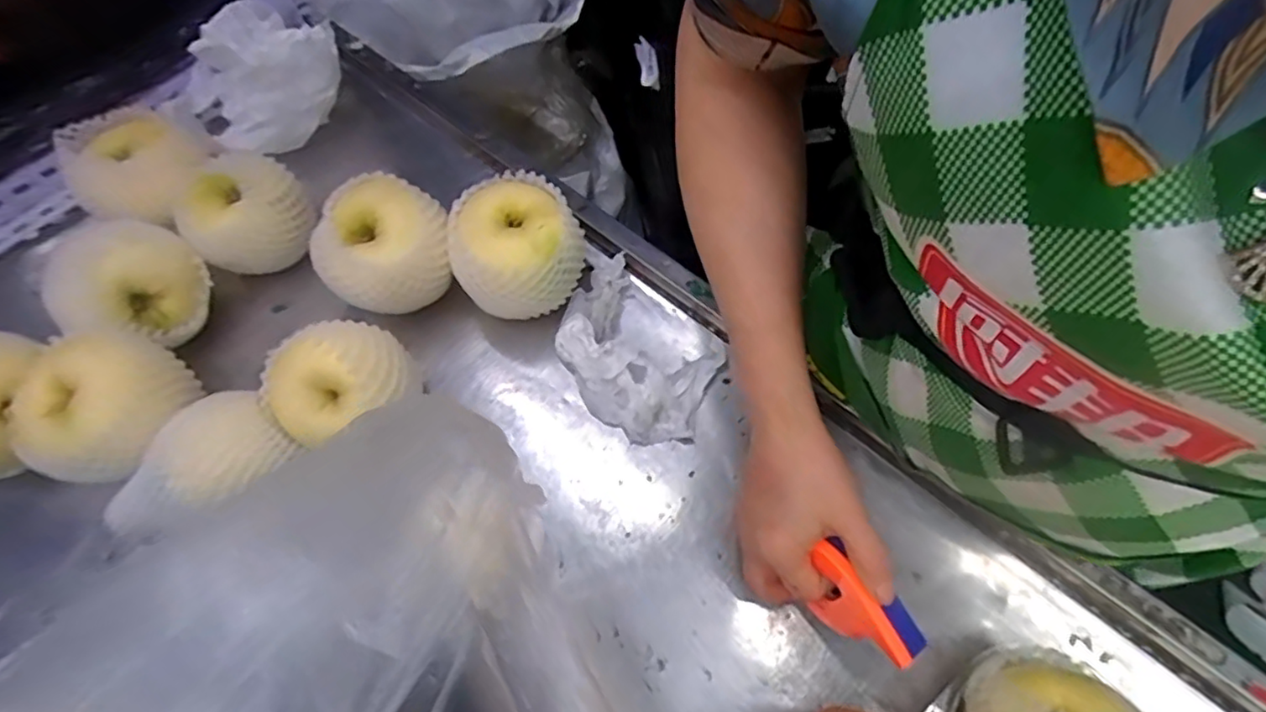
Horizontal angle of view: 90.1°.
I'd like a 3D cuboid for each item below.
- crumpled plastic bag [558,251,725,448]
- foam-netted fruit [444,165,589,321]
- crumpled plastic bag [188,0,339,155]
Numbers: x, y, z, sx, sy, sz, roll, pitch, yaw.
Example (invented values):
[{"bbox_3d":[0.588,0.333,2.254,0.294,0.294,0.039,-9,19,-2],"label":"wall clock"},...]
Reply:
[{"bbox_3d":[-0.002,-0.003,0.491,0.139,0.029,0.098,42,71,18],"label":"crumpled plastic bag"},{"bbox_3d":[-0.087,-0.081,0.497,0.098,0.086,0.099,0,64,0],"label":"foam-netted fruit"},{"bbox_3d":[-0.334,-0.255,0.562,0.089,0.092,0.136,39,70,17],"label":"crumpled plastic bag"}]

